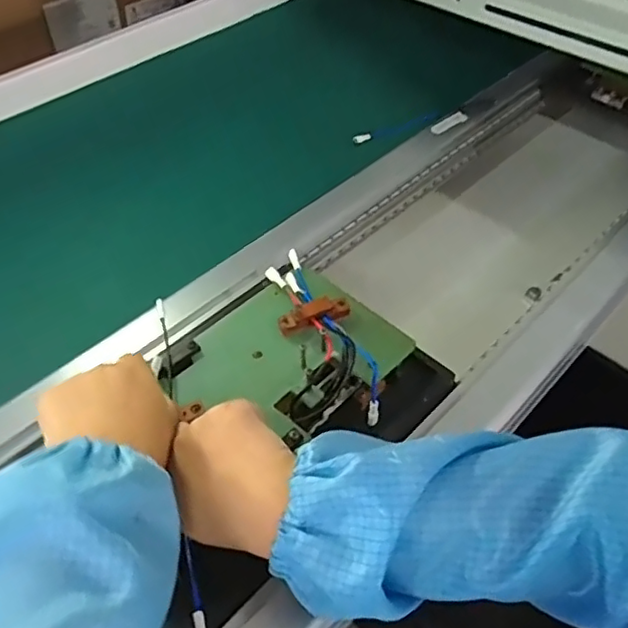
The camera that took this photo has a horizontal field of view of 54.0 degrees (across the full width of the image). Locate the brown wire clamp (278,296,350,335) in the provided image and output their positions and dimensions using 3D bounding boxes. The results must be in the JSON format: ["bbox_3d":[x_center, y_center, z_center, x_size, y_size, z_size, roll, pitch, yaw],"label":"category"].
[{"bbox_3d":[0.001,0.000,0.503,0.059,0.017,0.014,-17,51,-16],"label":"brown wire clamp"}]

